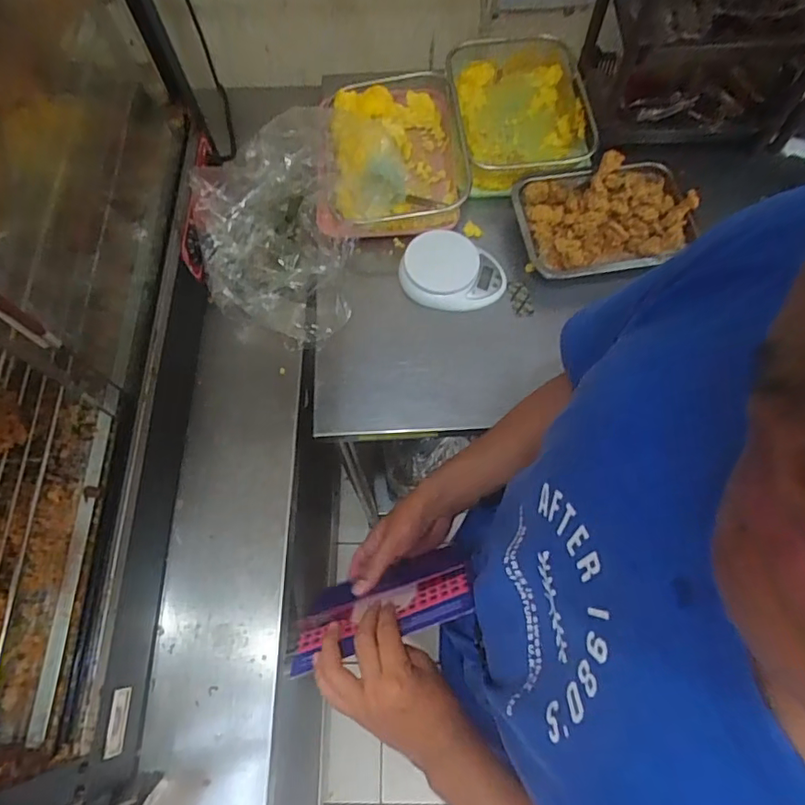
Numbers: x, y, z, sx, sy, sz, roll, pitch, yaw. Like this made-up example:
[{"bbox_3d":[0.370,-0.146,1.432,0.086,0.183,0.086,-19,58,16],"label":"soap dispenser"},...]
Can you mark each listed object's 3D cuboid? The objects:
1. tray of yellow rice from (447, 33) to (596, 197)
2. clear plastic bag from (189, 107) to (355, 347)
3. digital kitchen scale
[{"bbox_3d":[0.186,-0.480,0.855,0.212,0.081,0.312,-8,68,-2],"label":"tray of yellow rice"},{"bbox_3d":[-0.196,-0.267,0.779,0.214,0.126,0.367,-7,68,-2],"label":"clear plastic bag"},{"bbox_3d":[0.075,-0.193,0.773,0.155,0.040,0.117,10,68,5],"label":"digital kitchen scale"}]

